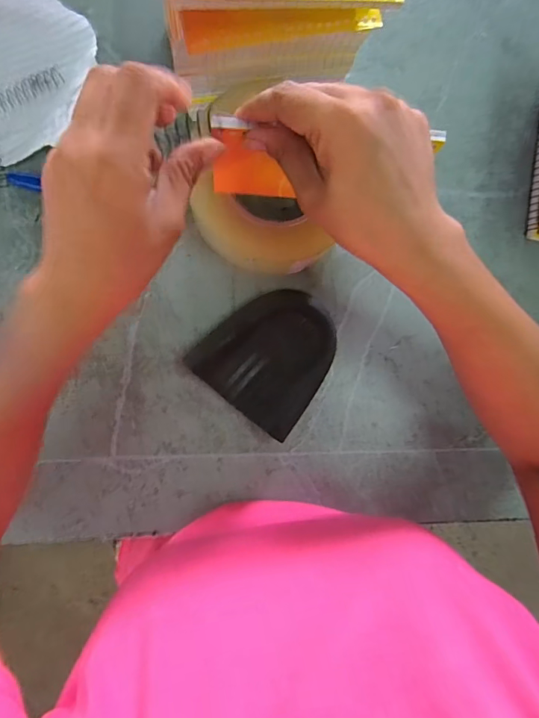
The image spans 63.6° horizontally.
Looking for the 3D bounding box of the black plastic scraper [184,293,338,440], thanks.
[{"bbox_3d":[0.005,-0.004,0.347,0.096,0.035,0.104,41,86,-2],"label":"black plastic scraper"}]

